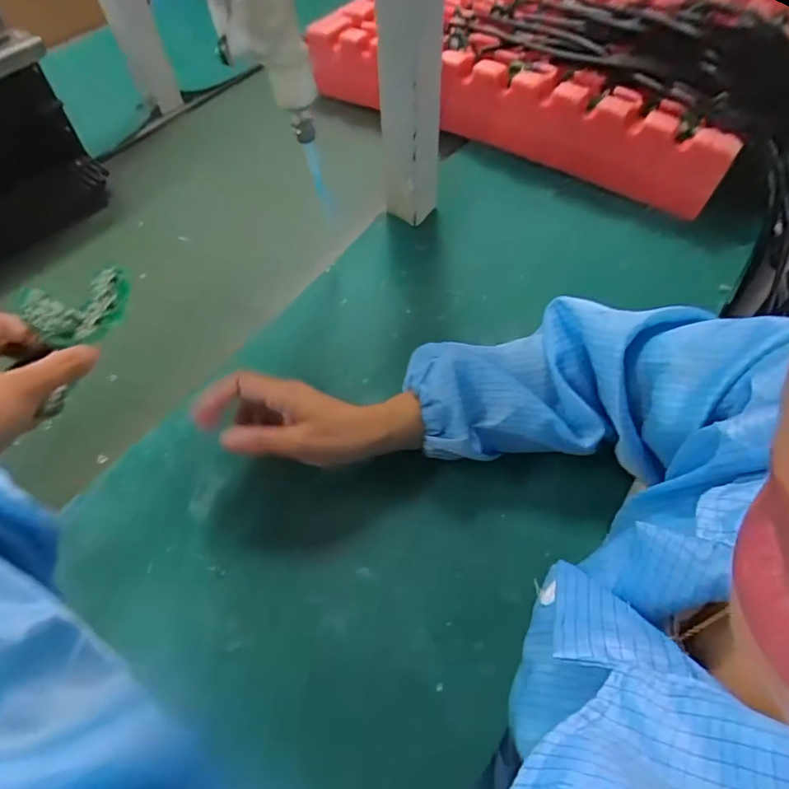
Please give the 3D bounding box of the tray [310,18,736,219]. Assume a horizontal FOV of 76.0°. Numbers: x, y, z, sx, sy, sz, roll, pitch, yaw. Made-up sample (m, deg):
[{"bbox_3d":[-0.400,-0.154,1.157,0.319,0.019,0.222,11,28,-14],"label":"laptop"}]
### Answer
[{"bbox_3d":[0.108,-0.344,0.612,0.547,0.088,0.078,27,62,20],"label":"tray"}]

